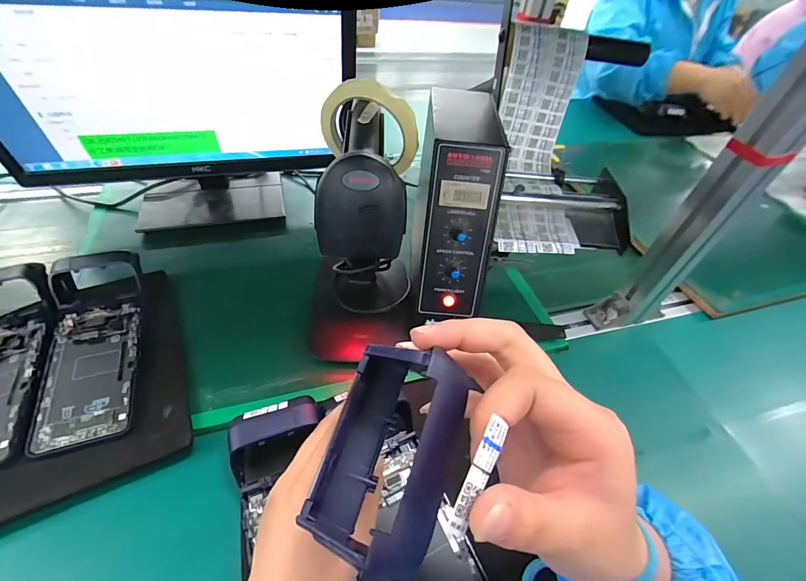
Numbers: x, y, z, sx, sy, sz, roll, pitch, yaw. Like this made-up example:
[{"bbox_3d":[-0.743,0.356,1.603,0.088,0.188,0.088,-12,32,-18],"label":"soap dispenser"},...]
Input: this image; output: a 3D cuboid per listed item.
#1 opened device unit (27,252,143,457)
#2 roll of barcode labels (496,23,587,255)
[{"bbox_3d":[-0.323,0.048,0.388,0.089,0.046,0.225,-15,50,-19],"label":"opened device unit"},{"bbox_3d":[0.146,-0.157,0.424,0.083,0.069,0.238,2,86,-4],"label":"roll of barcode labels"}]

